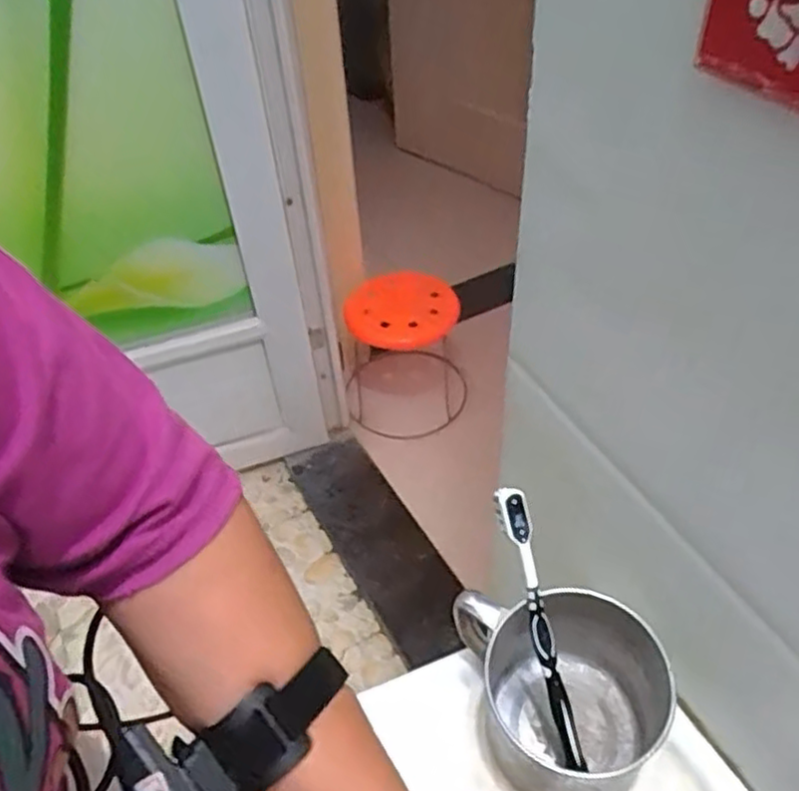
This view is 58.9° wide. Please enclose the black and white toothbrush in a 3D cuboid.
[{"bbox_3d":[0.075,0.123,0.373,0.013,0.154,0.014,-16,6,-10],"label":"black and white toothbrush"}]

